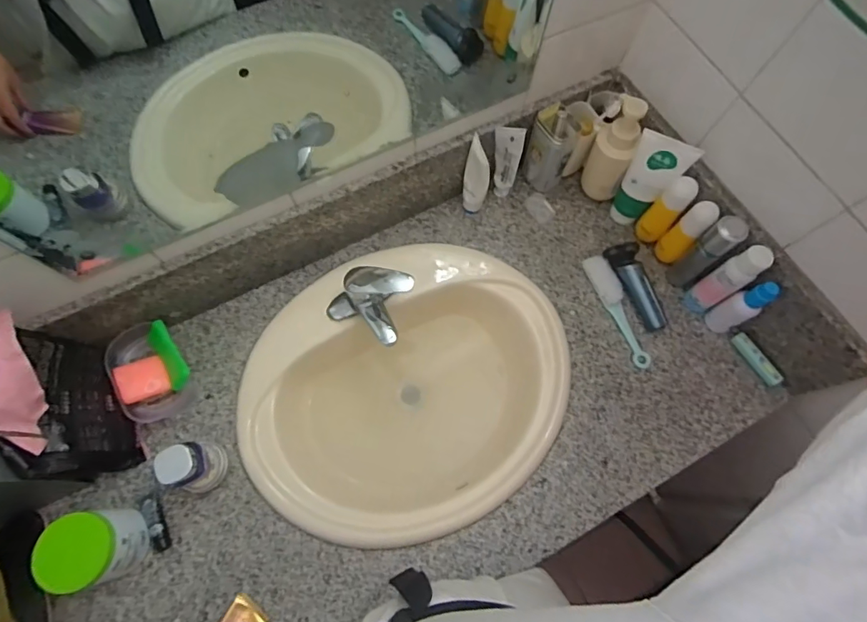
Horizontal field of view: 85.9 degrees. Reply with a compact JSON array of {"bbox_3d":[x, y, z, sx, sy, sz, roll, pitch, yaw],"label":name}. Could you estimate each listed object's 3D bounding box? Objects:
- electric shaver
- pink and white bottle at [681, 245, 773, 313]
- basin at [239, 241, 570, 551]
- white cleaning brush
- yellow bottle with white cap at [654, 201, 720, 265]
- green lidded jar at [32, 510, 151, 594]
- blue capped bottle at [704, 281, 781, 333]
[{"bbox_3d":[0.347,-0.046,0.779,0.051,0.048,0.158,-23,73,-10],"label":"electric shaver"},{"bbox_3d":[0.447,-0.044,0.715,0.042,0.162,0.041,24,71,6],"label":"pink and white bottle"},{"bbox_3d":[-0.044,0.124,0.789,0.512,0.186,0.455,-30,74,-12],"label":"basin"},{"bbox_3d":[0.308,-0.004,0.780,0.036,0.029,0.203,-16,72,-8],"label":"white cleaning brush"},{"bbox_3d":[0.409,-0.122,0.762,0.041,0.139,0.043,39,74,11],"label":"yellow bottle with white cap"},{"bbox_3d":[-0.438,0.309,0.610,0.084,0.103,0.086,1,70,-2],"label":"green lidded jar"},{"bbox_3d":[0.481,-0.004,0.722,0.033,0.137,0.041,-21,73,-9],"label":"blue capped bottle"}]

